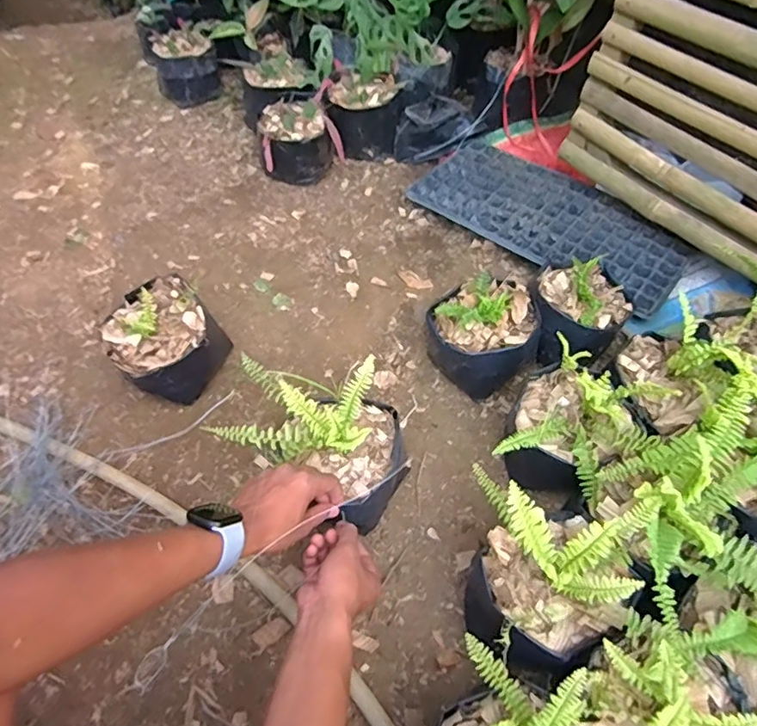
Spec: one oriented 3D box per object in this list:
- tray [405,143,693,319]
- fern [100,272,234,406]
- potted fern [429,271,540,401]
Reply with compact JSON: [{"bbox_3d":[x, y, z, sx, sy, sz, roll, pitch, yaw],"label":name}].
[{"bbox_3d":[0.340,-0.284,1.088,0.534,0.053,0.282,35,60,20],"label":"tray"},{"bbox_3d":[-0.320,-0.025,0.812,0.156,0.137,0.150,-34,63,-24],"label":"fern"},{"bbox_3d":[0.163,-0.039,0.846,0.154,0.140,0.149,3,54,-4],"label":"potted fern"}]

